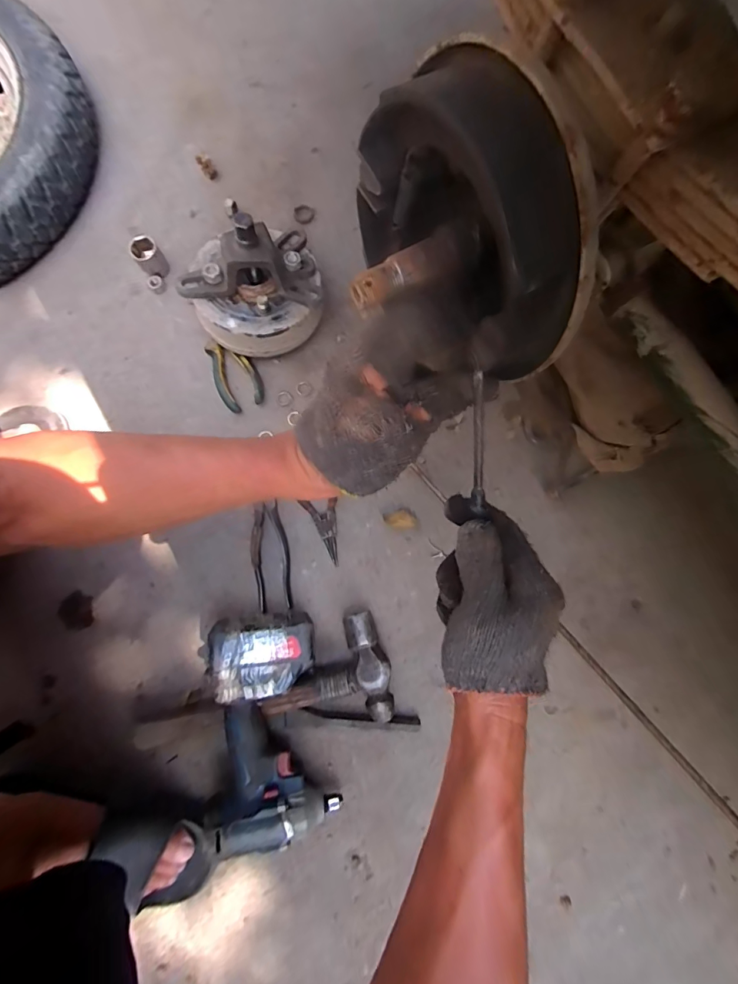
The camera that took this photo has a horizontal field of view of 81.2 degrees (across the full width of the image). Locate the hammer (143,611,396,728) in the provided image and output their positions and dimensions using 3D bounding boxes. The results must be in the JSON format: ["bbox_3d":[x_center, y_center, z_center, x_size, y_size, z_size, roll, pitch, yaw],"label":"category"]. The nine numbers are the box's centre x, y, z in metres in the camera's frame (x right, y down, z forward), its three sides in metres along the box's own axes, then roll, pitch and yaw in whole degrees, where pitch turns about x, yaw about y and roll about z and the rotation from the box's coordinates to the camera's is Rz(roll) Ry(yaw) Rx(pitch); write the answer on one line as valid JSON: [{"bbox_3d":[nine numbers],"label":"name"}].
[{"bbox_3d":[-0.120,0.255,0.515,0.303,0.041,0.122,-20,80,-3],"label":"hammer"}]

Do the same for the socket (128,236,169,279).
[{"bbox_3d":[-0.308,-0.329,0.607,0.036,0.042,0.040,-33,81,-5],"label":"socket"}]

